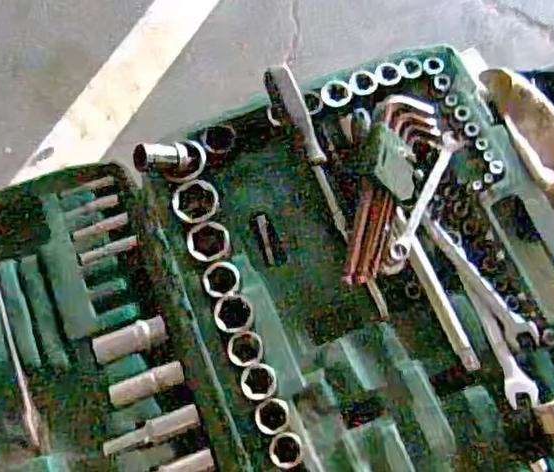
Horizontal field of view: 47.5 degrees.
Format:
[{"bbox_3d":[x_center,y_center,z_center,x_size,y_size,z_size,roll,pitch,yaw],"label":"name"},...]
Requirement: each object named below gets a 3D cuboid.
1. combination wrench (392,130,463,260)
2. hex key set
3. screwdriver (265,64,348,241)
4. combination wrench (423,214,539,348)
[{"bbox_3d":[0.127,-0.038,0.545,0.022,0.007,0.127,27,73,8],"label":"combination wrench"},{"bbox_3d":[0.092,-0.041,0.536,0.052,0.032,0.166,21,72,6],"label":"hex key set"},{"bbox_3d":[0.029,-0.075,0.553,0.025,0.015,0.161,-21,86,-8],"label":"screwdriver"},{"bbox_3d":[0.170,0.034,0.529,0.022,0.013,0.135,-28,74,-10],"label":"combination wrench"}]

